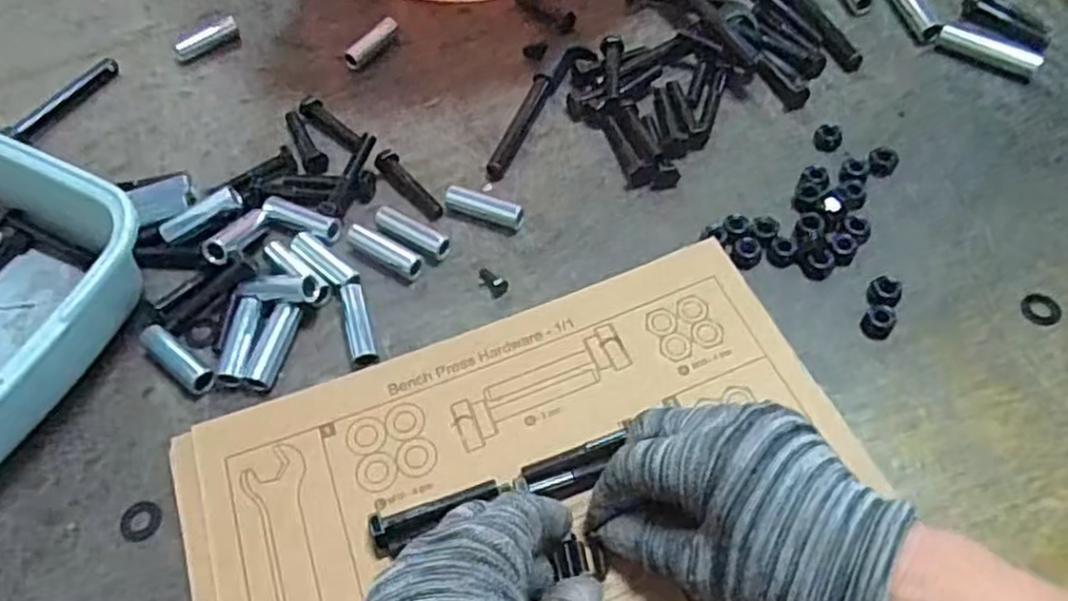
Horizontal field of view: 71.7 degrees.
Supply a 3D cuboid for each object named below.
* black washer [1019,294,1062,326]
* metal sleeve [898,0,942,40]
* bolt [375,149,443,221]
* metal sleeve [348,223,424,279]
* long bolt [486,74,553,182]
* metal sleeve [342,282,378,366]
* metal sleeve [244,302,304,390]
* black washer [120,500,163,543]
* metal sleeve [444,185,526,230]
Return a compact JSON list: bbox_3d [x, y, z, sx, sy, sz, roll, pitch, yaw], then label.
[{"bbox_3d":[0.274,0.004,0.399,0.020,0.004,0.019,-3,55,4],"label":"black washer"},{"bbox_3d":[0.277,-0.215,0.536,0.018,0.013,0.074,-9,55,-1],"label":"metal sleeve"},{"bbox_3d":[-0.080,-0.075,0.476,0.017,0.016,0.062,-34,59,-17],"label":"bolt"},{"bbox_3d":[-0.090,-0.028,0.444,0.053,0.011,0.017,27,62,22],"label":"metal sleeve"},{"bbox_3d":[-0.011,-0.119,0.498,0.016,0.013,0.091,15,58,16],"label":"long bolt"},{"bbox_3d":[-0.098,0.015,0.416,0.014,0.013,0.052,-14,55,-5],"label":"metal sleeve"},{"bbox_3d":[-0.144,0.025,0.408,0.015,0.011,0.051,8,56,11],"label":"metal sleeve"},{"bbox_3d":[-0.194,0.108,0.363,0.021,0.004,0.020,6,56,10],"label":"black washer"},{"bbox_3d":[-0.032,-0.055,0.461,0.051,0.016,0.016,19,59,18],"label":"metal sleeve"}]

